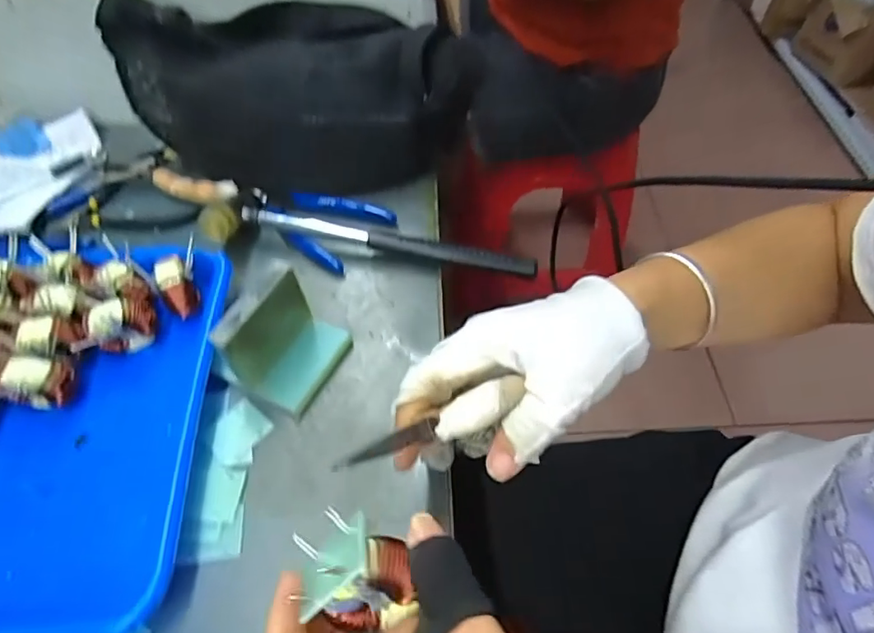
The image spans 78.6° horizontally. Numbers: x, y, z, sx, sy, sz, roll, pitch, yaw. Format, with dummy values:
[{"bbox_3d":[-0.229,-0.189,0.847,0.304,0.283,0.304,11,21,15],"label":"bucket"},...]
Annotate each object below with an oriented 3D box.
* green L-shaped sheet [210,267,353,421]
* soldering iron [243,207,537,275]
[{"bbox_3d":[-0.094,0.016,0.331,0.048,0.063,0.071,24,59,15],"label":"green L-shaped sheet"},{"bbox_3d":[-0.038,-0.054,0.404,0.223,0.021,0.011,11,57,6],"label":"soldering iron"}]

